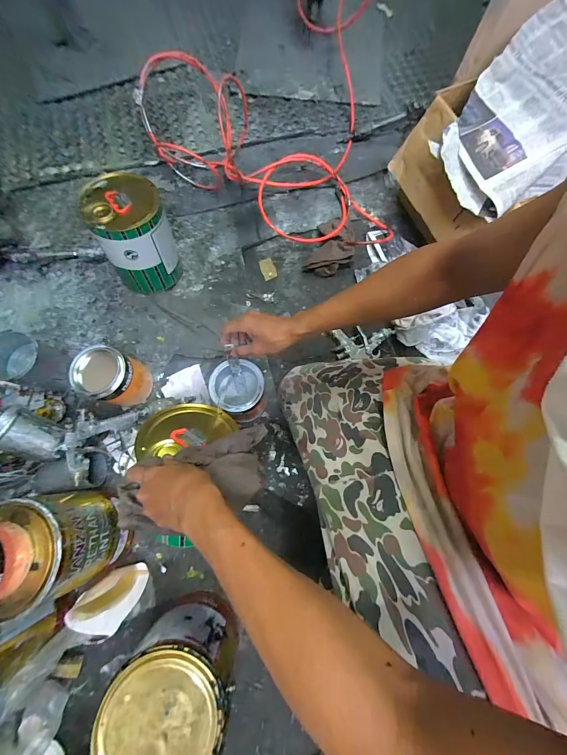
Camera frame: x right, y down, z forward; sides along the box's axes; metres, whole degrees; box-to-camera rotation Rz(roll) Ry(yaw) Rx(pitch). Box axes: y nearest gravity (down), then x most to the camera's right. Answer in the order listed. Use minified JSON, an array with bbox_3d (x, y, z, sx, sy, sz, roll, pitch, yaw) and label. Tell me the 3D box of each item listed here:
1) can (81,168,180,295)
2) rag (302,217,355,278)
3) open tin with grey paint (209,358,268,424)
[{"bbox_3d":[-0.349,-0.327,0.729,0.150,0.208,0.156,0,75,-1],"label":"can"},{"bbox_3d":[0.136,-0.358,0.813,0.115,0.051,0.181,18,75,4],"label":"rag"},{"bbox_3d":[-0.096,0.036,0.670,0.108,0.131,0.102,0,75,-1],"label":"open tin with grey paint"}]

